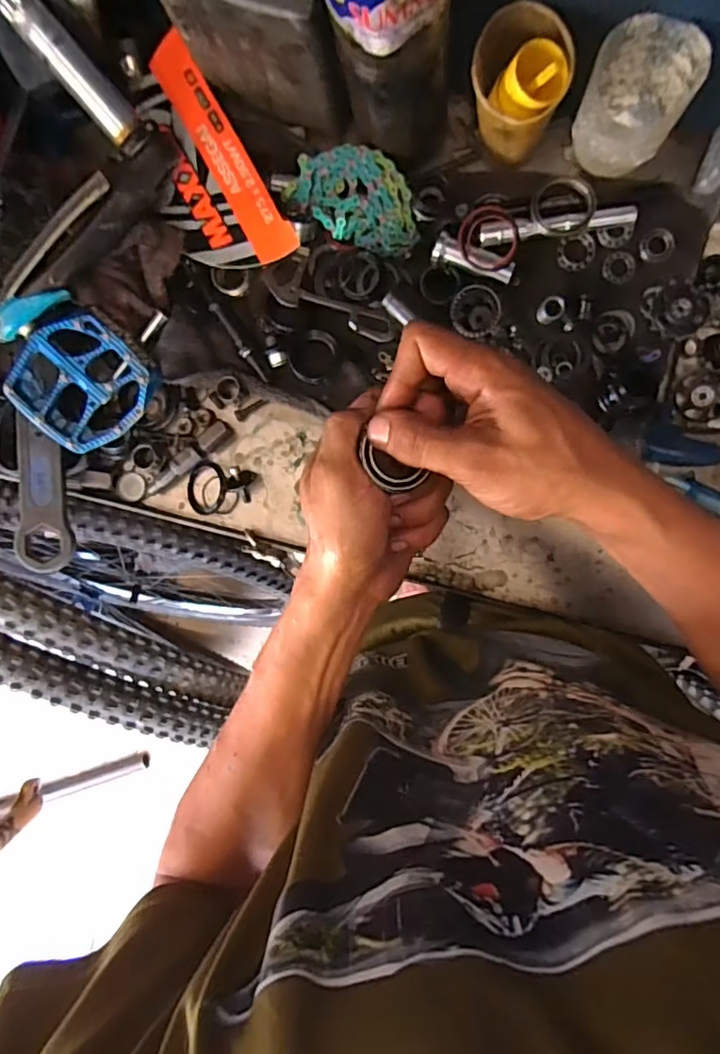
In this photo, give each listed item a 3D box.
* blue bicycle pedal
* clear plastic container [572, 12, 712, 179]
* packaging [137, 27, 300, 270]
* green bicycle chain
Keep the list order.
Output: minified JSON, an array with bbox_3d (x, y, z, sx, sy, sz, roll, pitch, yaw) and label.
[{"bbox_3d":[-0.240,-0.122,0.496,0.097,0.016,0.101,42,89,-24],"label":"blue bicycle pedal"},{"bbox_3d":[0.201,-0.314,0.428,0.069,0.084,0.064,0,93,5],"label":"clear plastic container"},{"bbox_3d":[-0.136,-0.300,0.493,0.085,0.032,0.192,-31,90,6],"label":"packaging"},{"bbox_3d":[-0.003,-0.278,0.485,0.113,0.038,0.060,23,95,4],"label":"green bicycle chain"}]

